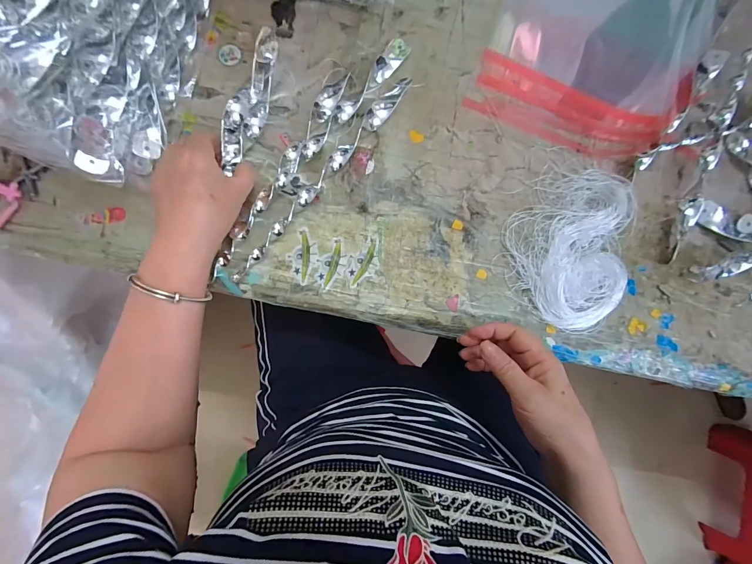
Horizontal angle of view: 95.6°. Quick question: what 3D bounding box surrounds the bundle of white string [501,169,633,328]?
[{"bbox_3d":[0.220,-0.042,0.390,0.135,0.017,0.182,9,85,-3],"label":"bundle of white string"}]

